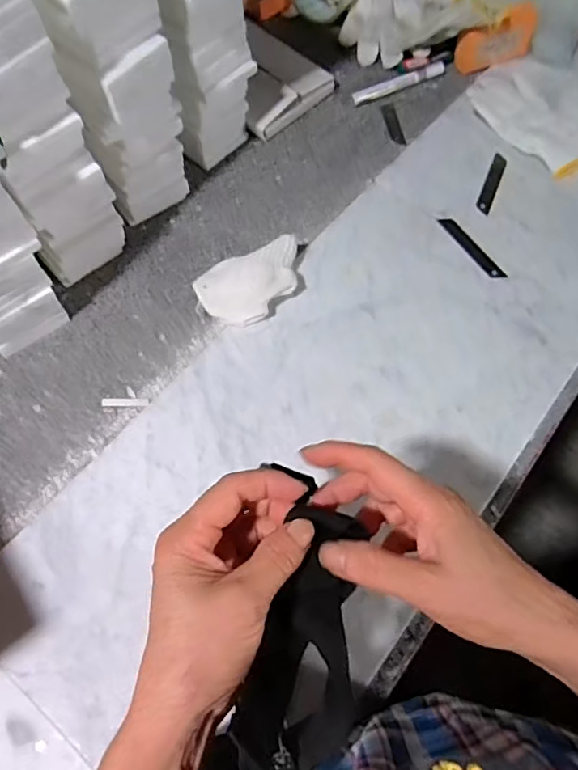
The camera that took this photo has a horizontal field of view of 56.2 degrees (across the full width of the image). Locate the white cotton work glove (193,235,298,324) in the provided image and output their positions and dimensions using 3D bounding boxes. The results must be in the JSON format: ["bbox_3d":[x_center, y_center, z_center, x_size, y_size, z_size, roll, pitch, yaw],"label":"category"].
[{"bbox_3d":[-0.035,-0.102,0.562,0.116,0.044,0.070,-22,66,-10],"label":"white cotton work glove"}]

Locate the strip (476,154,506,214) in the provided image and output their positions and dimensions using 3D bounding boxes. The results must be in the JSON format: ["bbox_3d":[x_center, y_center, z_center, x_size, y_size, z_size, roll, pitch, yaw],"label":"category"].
[{"bbox_3d":[0.244,-0.244,0.649,0.017,0.004,0.096,21,66,10],"label":"strip"}]

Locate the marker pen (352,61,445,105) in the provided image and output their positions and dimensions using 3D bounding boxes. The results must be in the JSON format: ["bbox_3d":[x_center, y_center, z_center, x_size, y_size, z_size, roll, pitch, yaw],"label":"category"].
[{"bbox_3d":[0.148,-0.401,0.718,0.139,0.017,0.019,-26,67,-12],"label":"marker pen"}]

